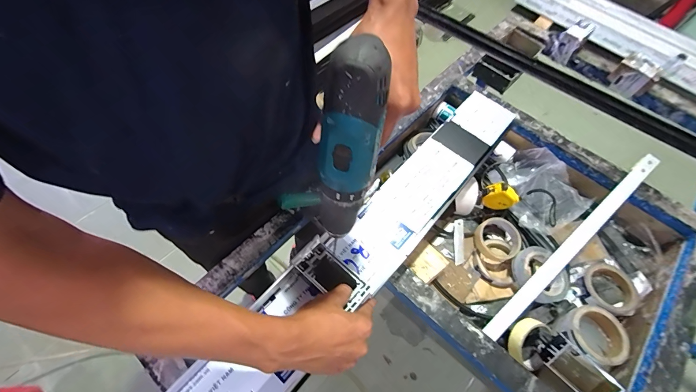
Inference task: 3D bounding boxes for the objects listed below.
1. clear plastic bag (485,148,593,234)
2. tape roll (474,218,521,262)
[{"bbox_3d":[0.419,-0.016,0.718,0.167,0.057,0.190,-32,68,-19],"label":"clear plastic bag"},{"bbox_3d":[0.309,0.090,0.674,0.085,0.027,0.086,2,61,-3],"label":"tape roll"}]

